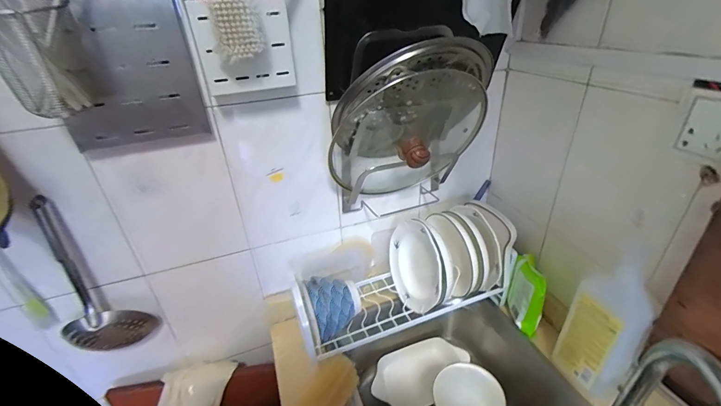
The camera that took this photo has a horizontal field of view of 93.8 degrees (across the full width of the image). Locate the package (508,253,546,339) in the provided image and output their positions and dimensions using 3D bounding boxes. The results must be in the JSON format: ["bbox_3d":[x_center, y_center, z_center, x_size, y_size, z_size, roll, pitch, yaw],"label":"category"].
[{"bbox_3d":[0.341,0.190,0.693,0.033,0.159,0.076,-8,24,-18],"label":"package"}]

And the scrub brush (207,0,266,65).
[{"bbox_3d":[-0.157,-0.229,0.431,0.056,0.083,0.031,-8,31,-8],"label":"scrub brush"}]

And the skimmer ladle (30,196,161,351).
[{"bbox_3d":[-0.466,0.144,0.582,0.114,0.317,0.069,-9,31,-10],"label":"skimmer ladle"}]

